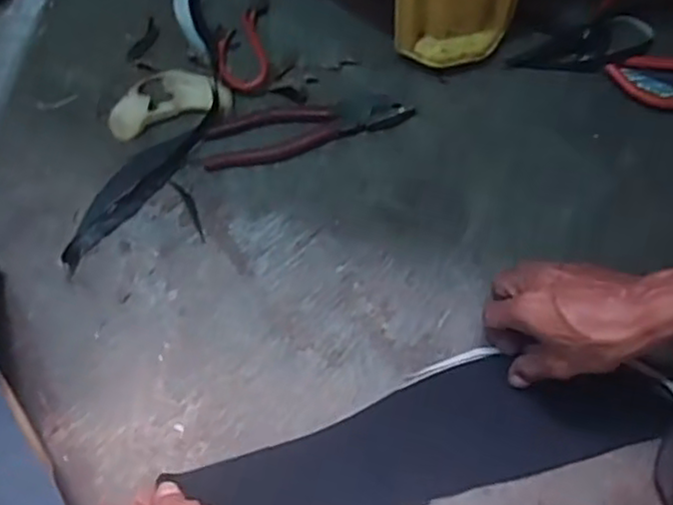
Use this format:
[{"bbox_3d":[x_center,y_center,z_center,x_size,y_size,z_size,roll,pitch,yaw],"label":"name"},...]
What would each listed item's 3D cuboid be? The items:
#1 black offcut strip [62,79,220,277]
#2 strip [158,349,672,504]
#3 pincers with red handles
[{"bbox_3d":[-0.176,-0.072,0.626,0.037,0.013,0.207,40,78,11],"label":"black offcut strip"},{"bbox_3d":[0.077,0.149,0.554,0.377,0.013,0.096,-15,77,-2],"label":"strip"},{"bbox_3d":[-0.027,-0.116,0.636,0.191,0.010,0.049,-13,74,-3],"label":"pincers with red handles"}]

